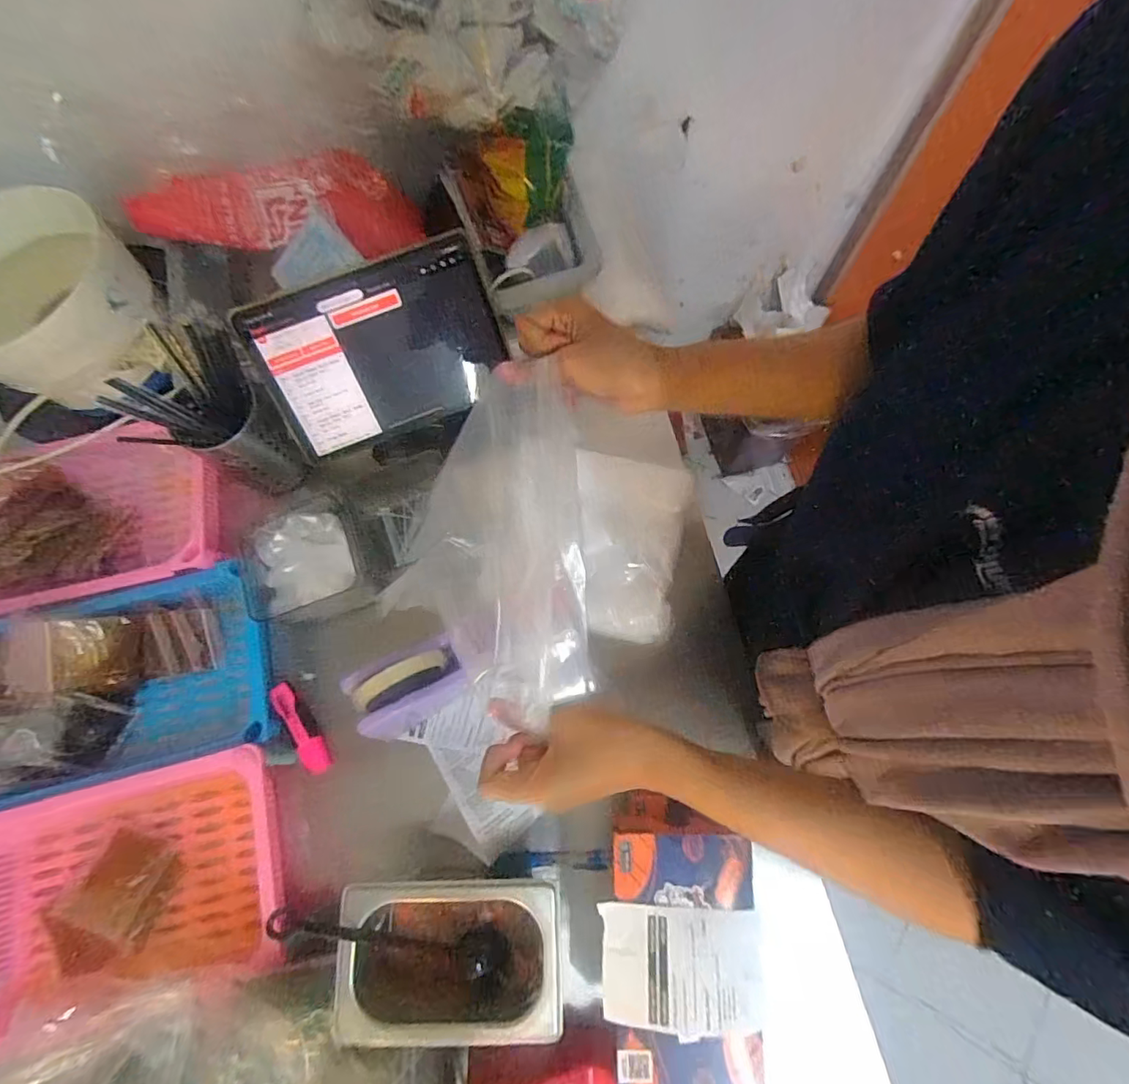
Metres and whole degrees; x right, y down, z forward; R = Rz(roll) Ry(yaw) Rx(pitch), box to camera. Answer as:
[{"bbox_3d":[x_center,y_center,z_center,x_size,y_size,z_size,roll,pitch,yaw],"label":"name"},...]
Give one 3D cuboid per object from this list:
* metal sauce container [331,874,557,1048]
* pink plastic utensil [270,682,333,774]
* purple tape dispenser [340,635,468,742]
[{"bbox_3d":[-0.089,0.342,0.440,0.175,0.083,0.110,-2,73,2],"label":"metal sauce container"},{"bbox_3d":[-0.278,0.194,0.544,0.021,0.026,0.101,-32,75,-7],"label":"pink plastic utensil"},{"bbox_3d":[-0.149,0.140,0.507,0.120,0.091,0.060,-26,74,-5],"label":"purple tape dispenser"}]

